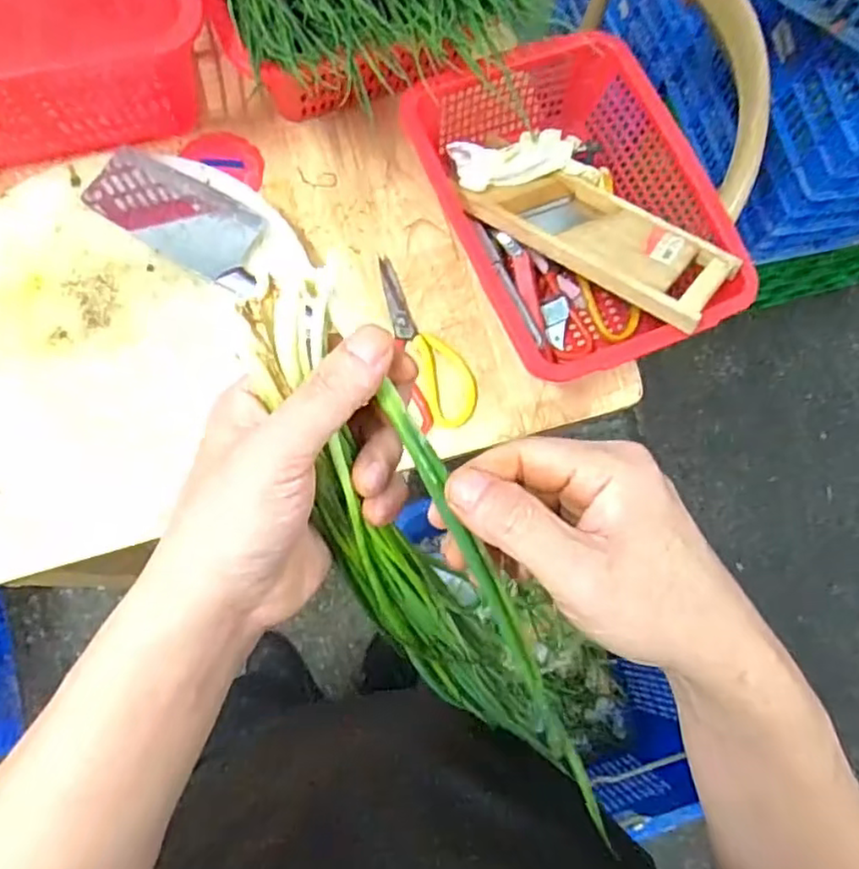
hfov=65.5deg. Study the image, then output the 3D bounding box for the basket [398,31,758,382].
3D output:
[{"bbox_3d":[0.147,-0.227,0.680,0.250,0.118,0.323,-24,80,-10],"label":"basket"}]

